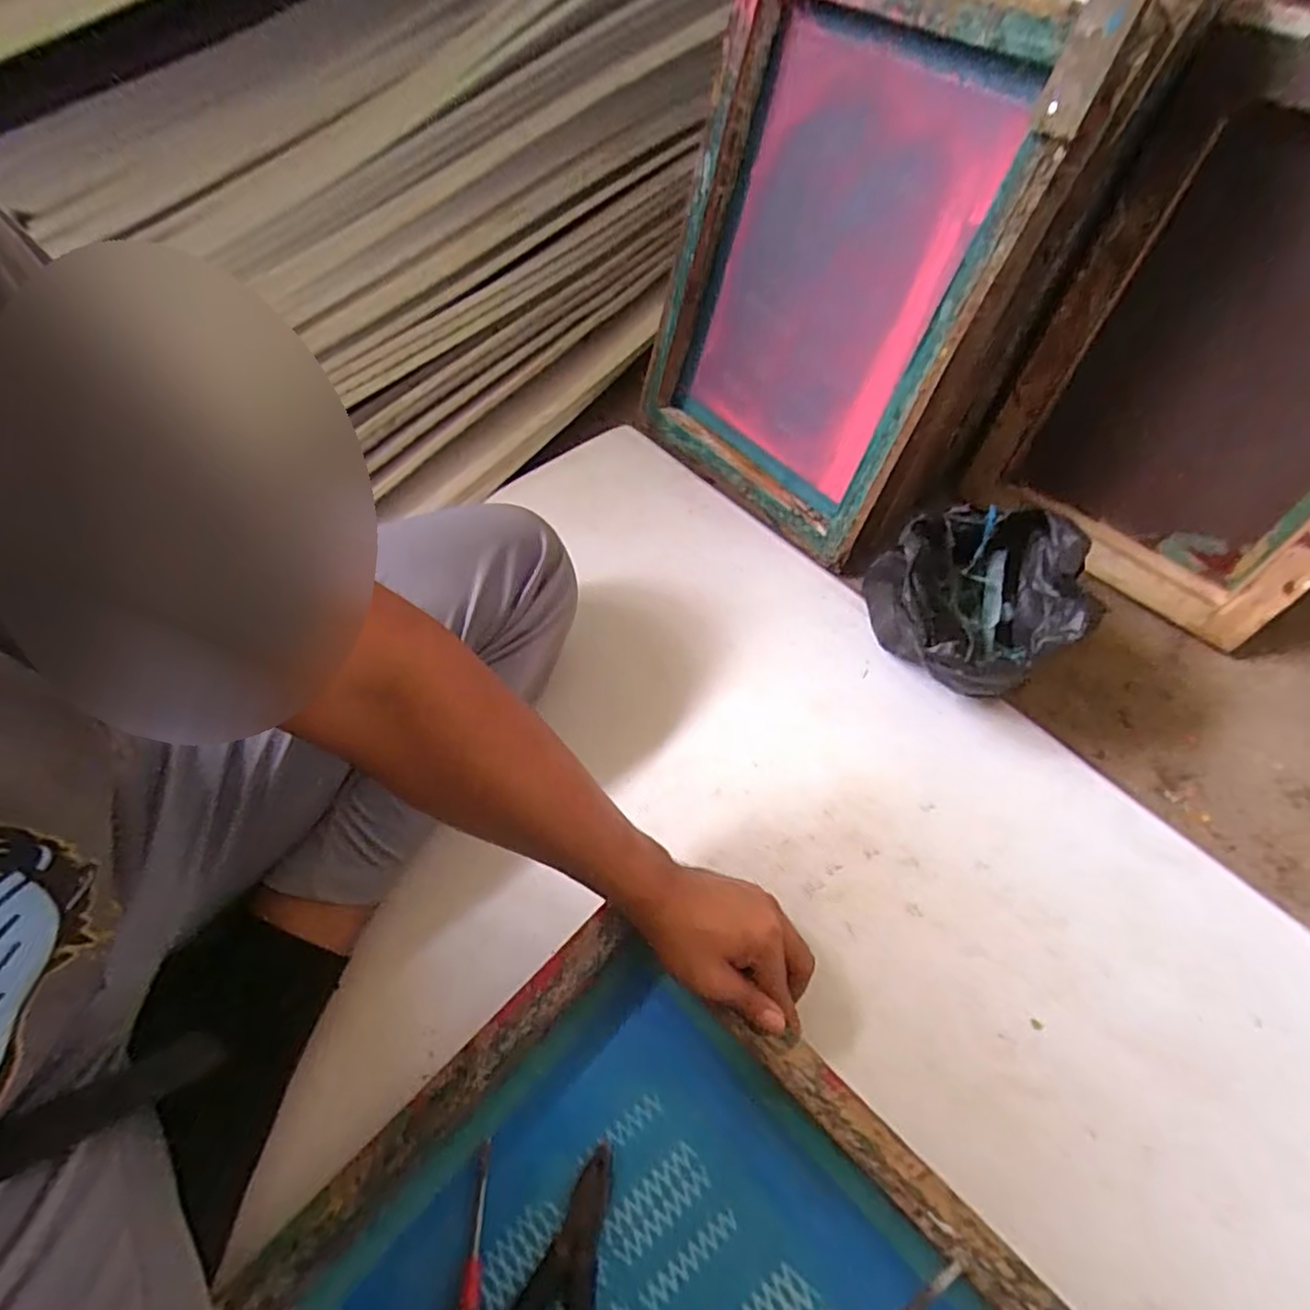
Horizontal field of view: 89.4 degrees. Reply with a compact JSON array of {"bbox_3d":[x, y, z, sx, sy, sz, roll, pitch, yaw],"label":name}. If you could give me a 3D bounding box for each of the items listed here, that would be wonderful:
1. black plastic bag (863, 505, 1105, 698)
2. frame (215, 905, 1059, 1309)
[{"bbox_3d":[0.277,-0.045,0.599,0.155,0.135,0.163,12,59,12],"label":"black plastic bag"},{"bbox_3d":[0.016,0.413,0.369,0.433,0.055,0.349,38,67,24],"label":"frame"}]

